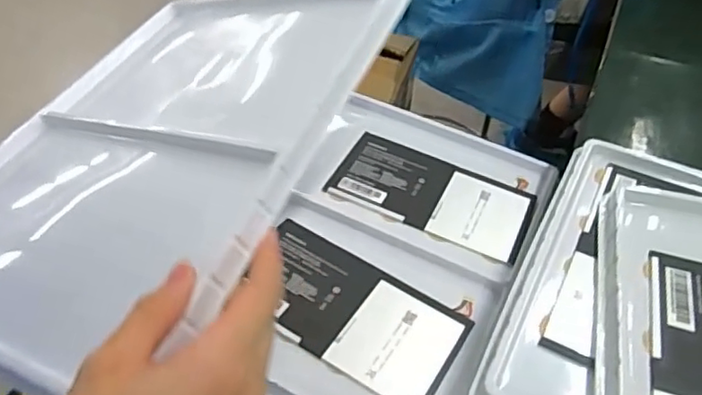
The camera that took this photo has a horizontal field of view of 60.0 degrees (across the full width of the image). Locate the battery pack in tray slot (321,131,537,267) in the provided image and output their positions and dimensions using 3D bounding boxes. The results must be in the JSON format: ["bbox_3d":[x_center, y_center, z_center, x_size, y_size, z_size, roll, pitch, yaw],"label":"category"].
[{"bbox_3d":[0.072,-0.004,0.543,0.172,0.006,0.094,21,47,13],"label":"battery pack in tray slot"}]

